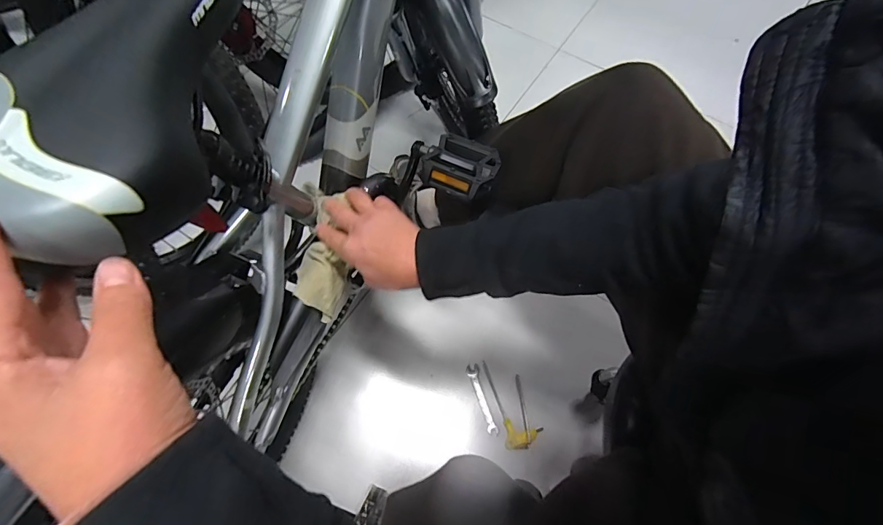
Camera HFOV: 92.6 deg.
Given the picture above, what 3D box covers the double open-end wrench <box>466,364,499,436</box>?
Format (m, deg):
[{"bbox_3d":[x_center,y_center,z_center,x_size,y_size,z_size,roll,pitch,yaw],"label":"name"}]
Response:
[{"bbox_3d":[0.070,0.238,0.740,0.023,0.006,0.118,-13,66,-9],"label":"double open-end wrench"}]

